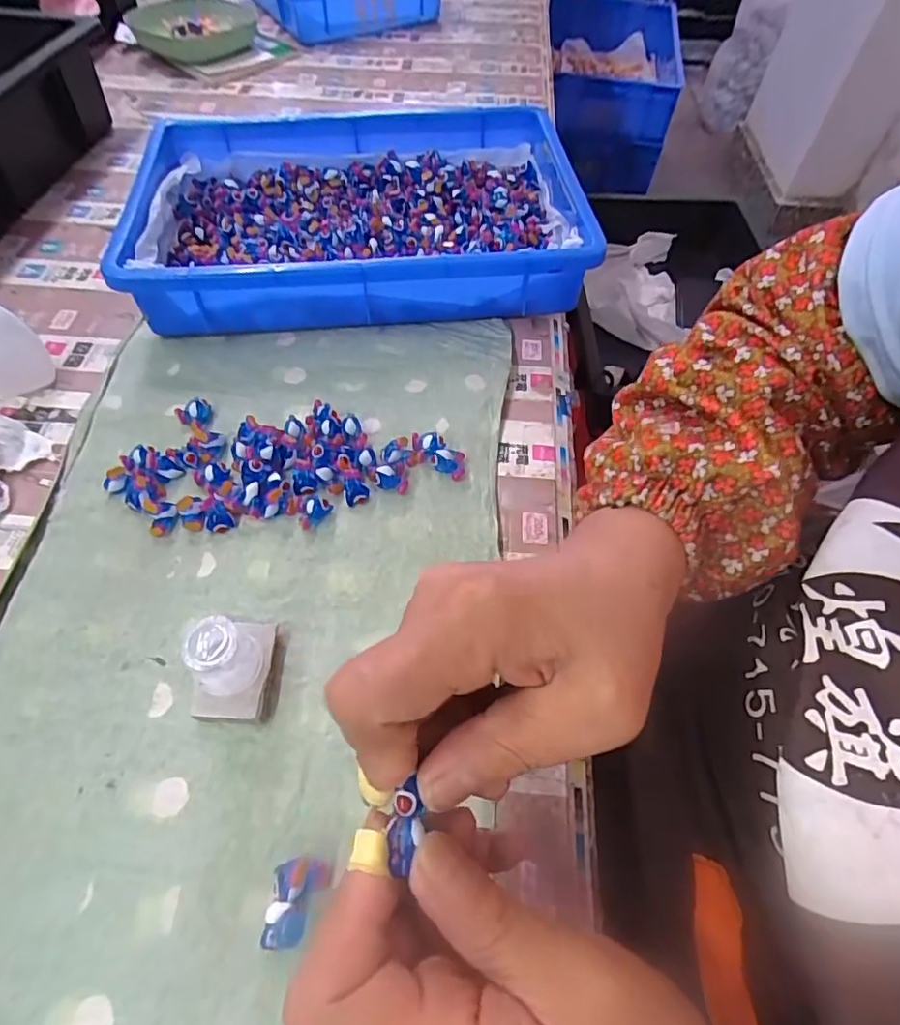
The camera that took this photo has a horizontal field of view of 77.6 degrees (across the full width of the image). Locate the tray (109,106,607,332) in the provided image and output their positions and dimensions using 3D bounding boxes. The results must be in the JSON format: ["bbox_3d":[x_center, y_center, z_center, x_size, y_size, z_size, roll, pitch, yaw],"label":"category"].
[{"bbox_3d":[-0.074,-0.253,0.485,0.348,0.067,0.235,-5,56,-4],"label":"tray"}]

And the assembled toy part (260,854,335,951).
[{"bbox_3d":[-0.066,0.168,0.241,0.024,0.011,0.031,4,56,1],"label":"assembled toy part"}]

